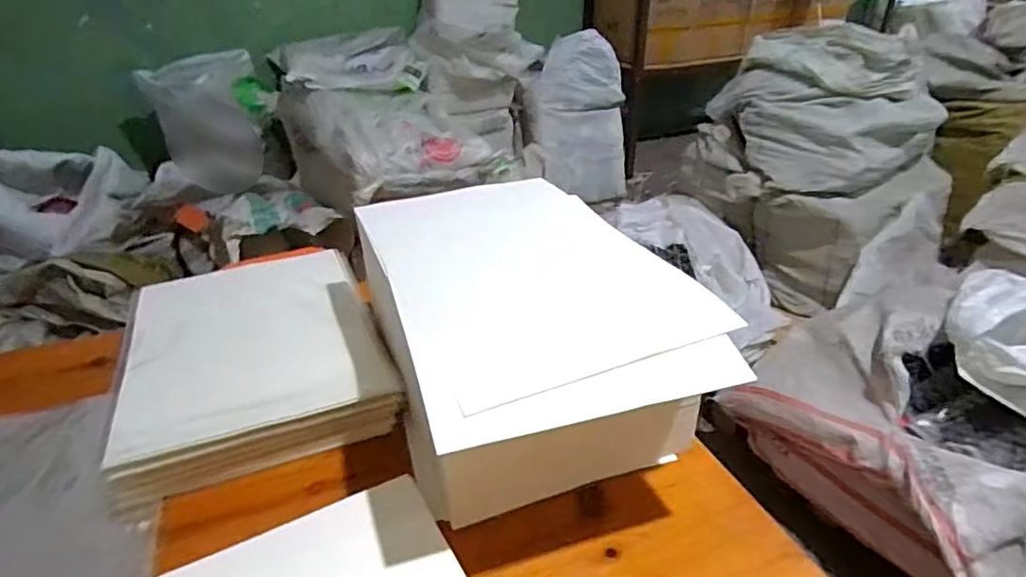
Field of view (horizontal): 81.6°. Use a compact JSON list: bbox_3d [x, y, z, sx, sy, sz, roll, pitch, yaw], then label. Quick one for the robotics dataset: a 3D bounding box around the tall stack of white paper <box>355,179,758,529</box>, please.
[{"bbox_3d":[0.005,0.046,0.658,0.286,0.171,0.456,-11,33,-17],"label":"tall stack of white paper"}]

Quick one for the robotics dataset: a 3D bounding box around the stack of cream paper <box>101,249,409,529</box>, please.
[{"bbox_3d":[-0.304,0.071,0.710,0.273,0.069,0.348,-12,33,-20],"label":"stack of cream paper"}]

